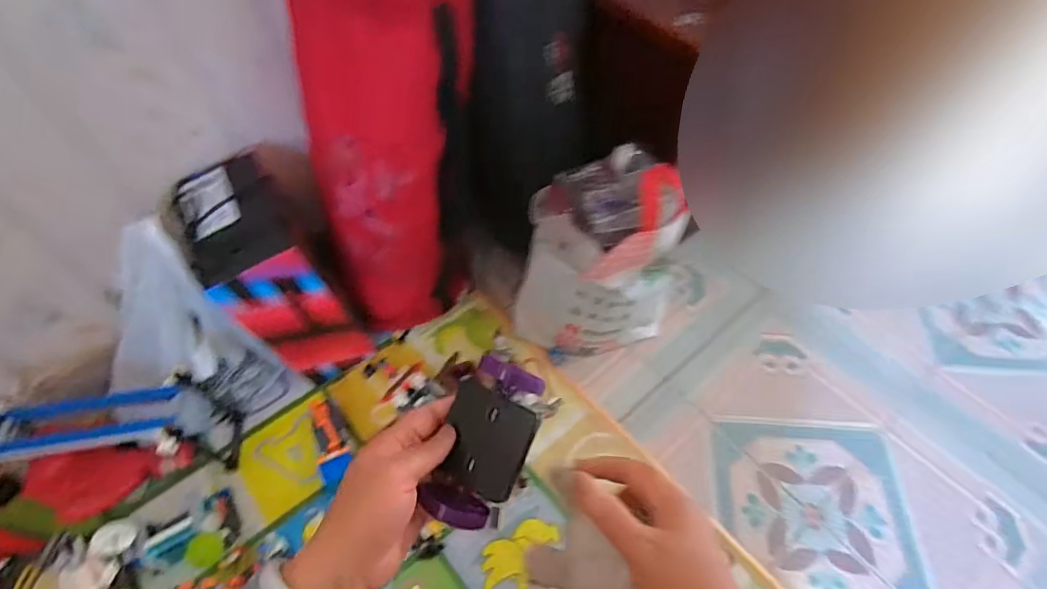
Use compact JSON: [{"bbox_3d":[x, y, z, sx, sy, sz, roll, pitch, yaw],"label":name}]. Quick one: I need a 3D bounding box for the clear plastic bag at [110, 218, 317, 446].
[{"bbox_3d":[-0.498,0.080,0.787,0.180,0.353,0.175,28,61,18],"label":"clear plastic bag"}]

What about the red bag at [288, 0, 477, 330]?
[{"bbox_3d":[-0.177,-0.183,0.758,0.241,0.573,0.145,-7,57,-5],"label":"red bag"}]

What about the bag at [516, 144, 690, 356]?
[{"bbox_3d":[0.126,-0.053,0.888,0.247,0.357,0.194,20,58,13],"label":"bag"}]

